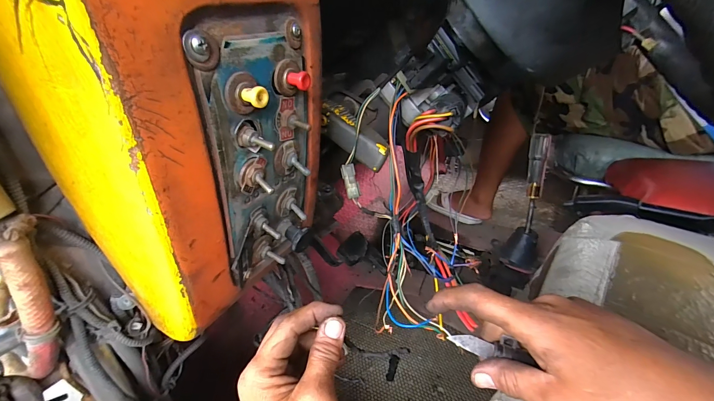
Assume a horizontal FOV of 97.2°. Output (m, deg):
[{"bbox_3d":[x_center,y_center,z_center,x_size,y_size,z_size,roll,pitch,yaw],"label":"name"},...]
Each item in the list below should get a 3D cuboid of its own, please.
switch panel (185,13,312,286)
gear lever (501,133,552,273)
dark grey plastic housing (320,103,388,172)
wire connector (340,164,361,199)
[{"bbox_3d":[-0.067,-0.024,0.249,0.030,0.208,0.091,23,40,24],"label":"switch panel"},{"bbox_3d":[0.418,0.013,0.755,0.080,0.305,0.105,16,35,31],"label":"gear lever"},{"bbox_3d":[-0.004,-0.068,0.328,0.089,0.028,0.025,44,48,17],"label":"dark grey plastic housing"},{"bbox_3d":[-0.006,-0.019,0.316,0.014,0.035,0.005,-13,-3,-17],"label":"wire connector"}]

